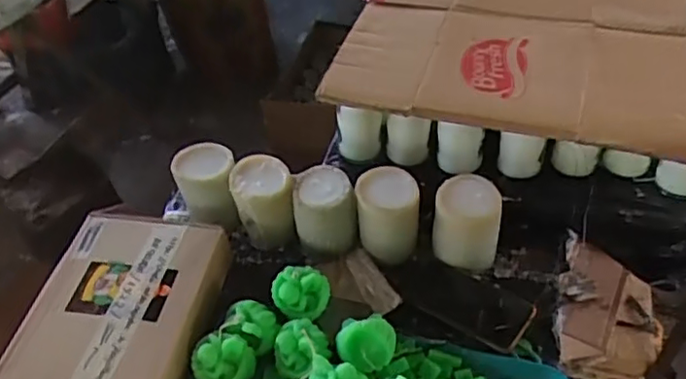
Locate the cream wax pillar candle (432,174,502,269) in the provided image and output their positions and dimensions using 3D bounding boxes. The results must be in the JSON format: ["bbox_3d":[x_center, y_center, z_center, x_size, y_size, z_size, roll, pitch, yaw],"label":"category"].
[{"bbox_3d":[0.165,0.042,0.840,0.086,0.099,0.079,5,47,10],"label":"cream wax pillar candle"}]

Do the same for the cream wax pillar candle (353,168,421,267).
[{"bbox_3d":[0.059,0.032,0.852,0.080,0.110,0.073,-8,47,-3],"label":"cream wax pillar candle"}]

